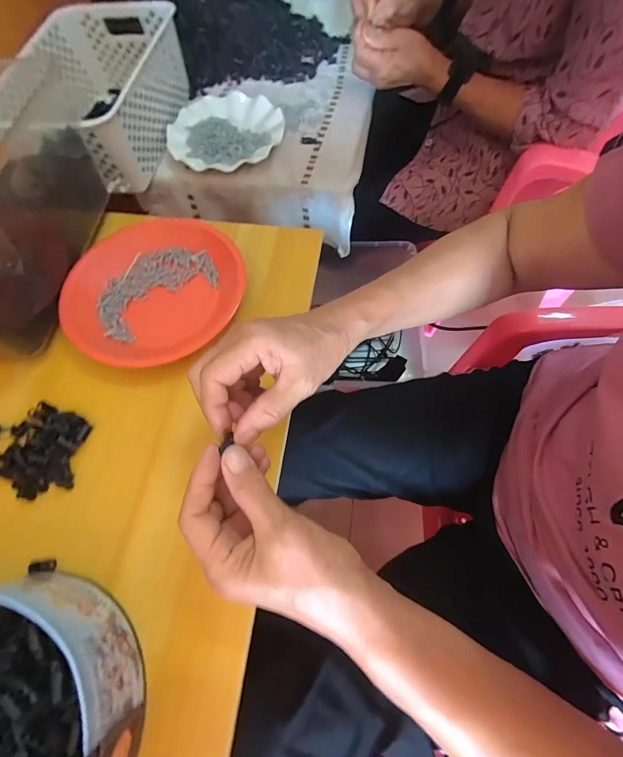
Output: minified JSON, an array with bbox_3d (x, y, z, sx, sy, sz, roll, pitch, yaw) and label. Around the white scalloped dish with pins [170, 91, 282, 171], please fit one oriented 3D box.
[{"bbox_3d":[-0.139,-0.412,0.568,0.182,0.024,0.192,-1,65,3],"label":"white scalloped dish with pins"}]

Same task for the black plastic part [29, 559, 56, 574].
[{"bbox_3d":[-0.223,0.155,0.286,0.020,0.008,0.009,-7,65,0],"label":"black plastic part"}]

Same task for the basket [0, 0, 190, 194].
[{"bbox_3d":[-0.335,-0.447,0.545,0.207,0.100,0.316,6,66,6],"label":"basket"}]

